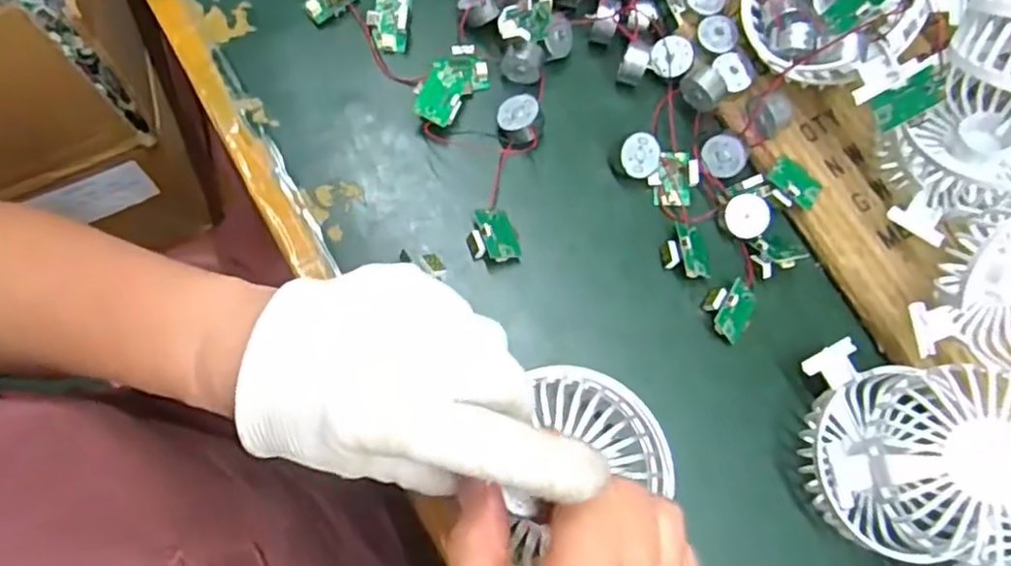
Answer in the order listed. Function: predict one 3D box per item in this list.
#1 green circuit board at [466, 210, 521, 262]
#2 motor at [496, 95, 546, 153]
[{"bbox_3d":[-0.008,-0.024,0.360,0.024,0.020,0.029,-15,77,-8],"label":"green circuit board"},{"bbox_3d":[0.008,-0.087,0.375,0.023,0.018,0.027,-8,76,-7],"label":"motor"}]

